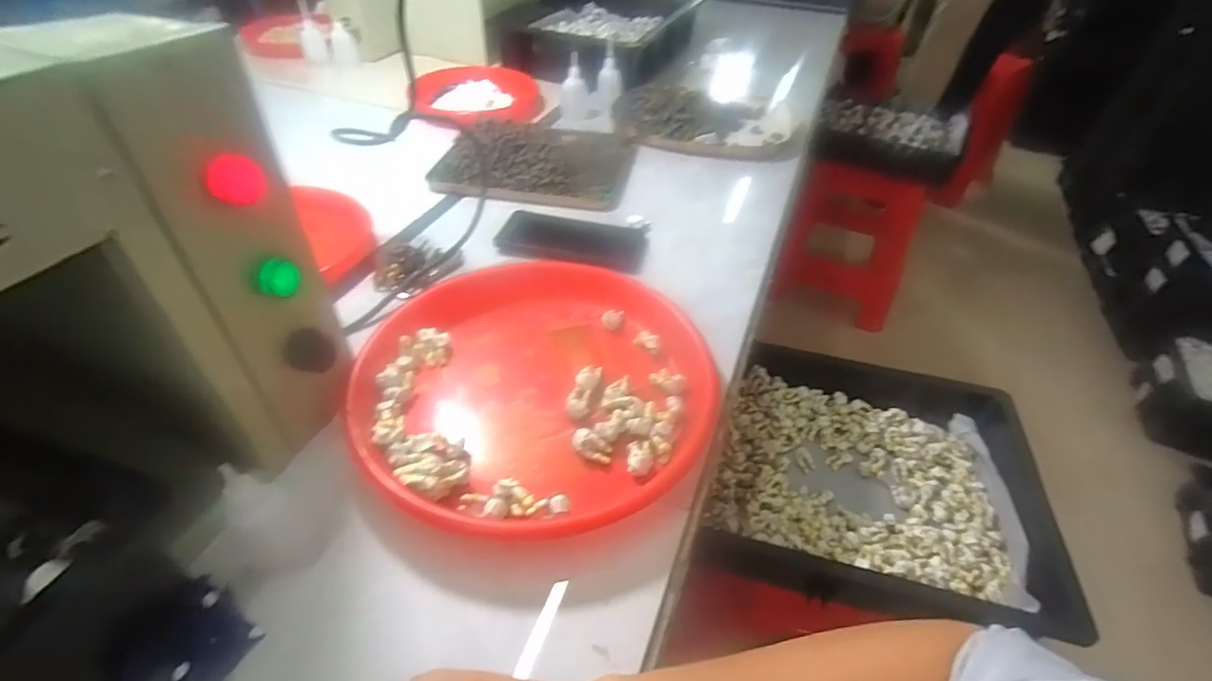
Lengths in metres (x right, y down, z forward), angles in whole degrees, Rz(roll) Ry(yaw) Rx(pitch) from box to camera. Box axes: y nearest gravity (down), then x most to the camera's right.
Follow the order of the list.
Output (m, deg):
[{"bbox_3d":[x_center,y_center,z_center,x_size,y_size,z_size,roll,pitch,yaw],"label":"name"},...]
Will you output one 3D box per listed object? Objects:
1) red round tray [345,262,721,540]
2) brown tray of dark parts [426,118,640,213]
[{"bbox_3d":[-0.066,0.022,0.476,0.288,0.032,0.311,-14,47,-18],"label":"red round tray"},{"bbox_3d":[-0.097,-0.264,0.775,0.261,0.039,0.232,11,44,8],"label":"brown tray of dark parts"}]

